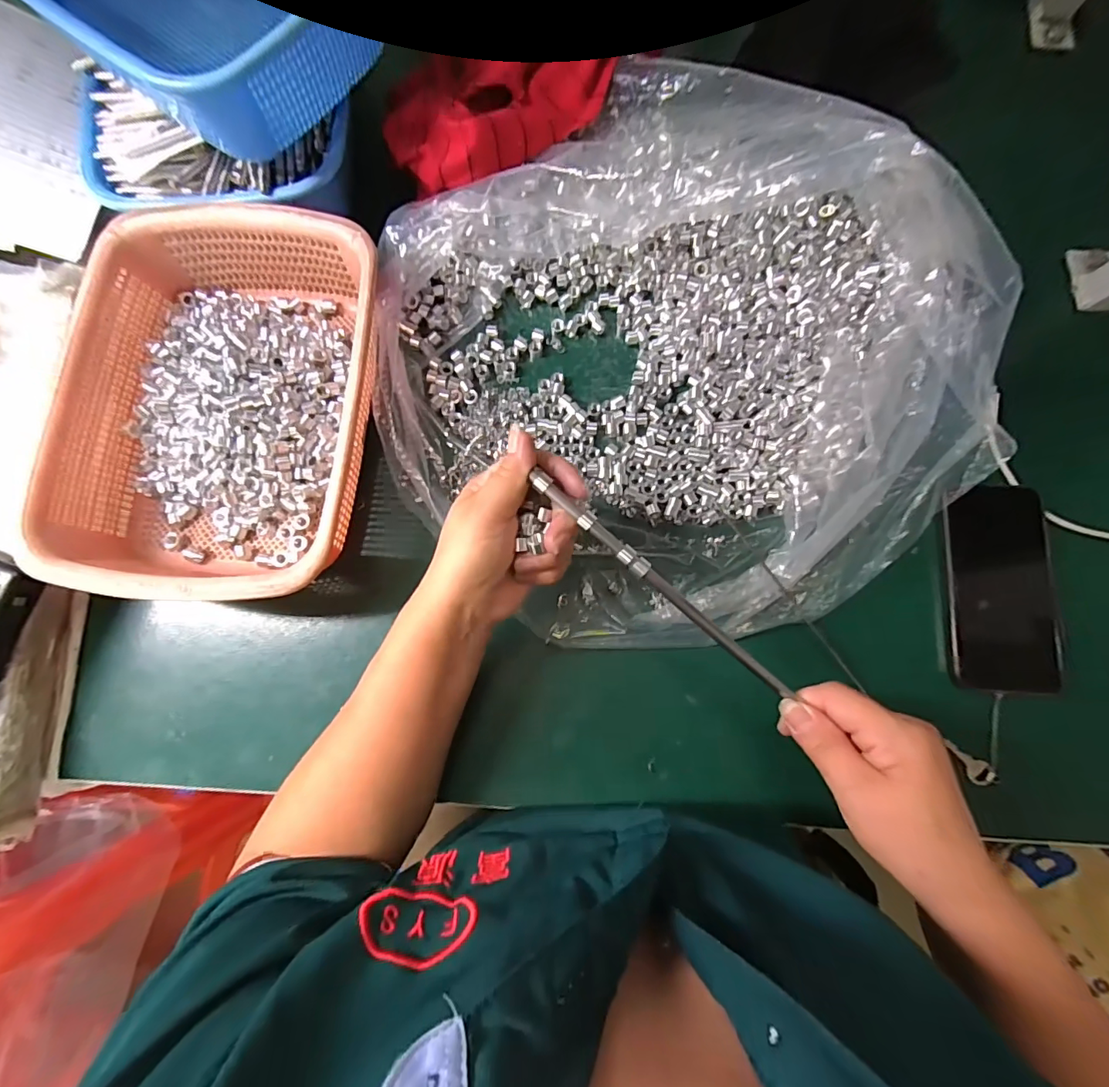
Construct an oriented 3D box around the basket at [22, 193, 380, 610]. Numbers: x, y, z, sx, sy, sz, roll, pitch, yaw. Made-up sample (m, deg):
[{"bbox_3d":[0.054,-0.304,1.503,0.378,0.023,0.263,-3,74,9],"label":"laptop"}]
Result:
[{"bbox_3d":[-0.245,-0.104,0.378,0.214,0.076,0.294,4,79,1],"label":"basket"}]

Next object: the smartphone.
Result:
[{"bbox_3d":[0.347,0.033,0.380,0.077,0.017,0.159,2,81,-2],"label":"smartphone"}]

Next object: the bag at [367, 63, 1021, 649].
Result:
[{"bbox_3d":[0.088,-0.155,0.383,0.461,0.083,0.455,-18,80,-3],"label":"bag"}]

